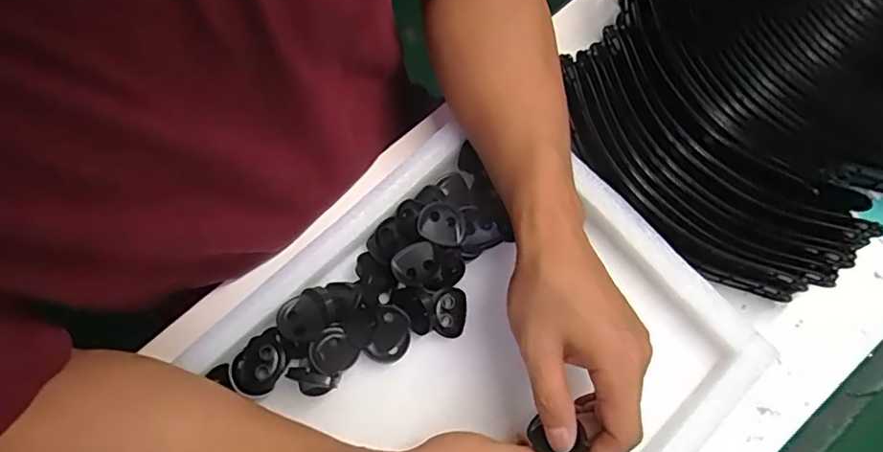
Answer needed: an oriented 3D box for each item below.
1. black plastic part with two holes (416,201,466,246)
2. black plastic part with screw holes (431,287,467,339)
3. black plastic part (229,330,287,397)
[{"bbox_3d":[0.001,-0.001,0.409,0.034,0.020,0.029,21,78,4],"label":"black plastic part with two holes"},{"bbox_3d":[0.006,0.062,0.410,0.025,0.019,0.035,4,77,0],"label":"black plastic part with screw holes"},{"bbox_3d":[-0.127,0.096,0.395,0.032,0.017,0.043,36,79,7],"label":"black plastic part"}]

